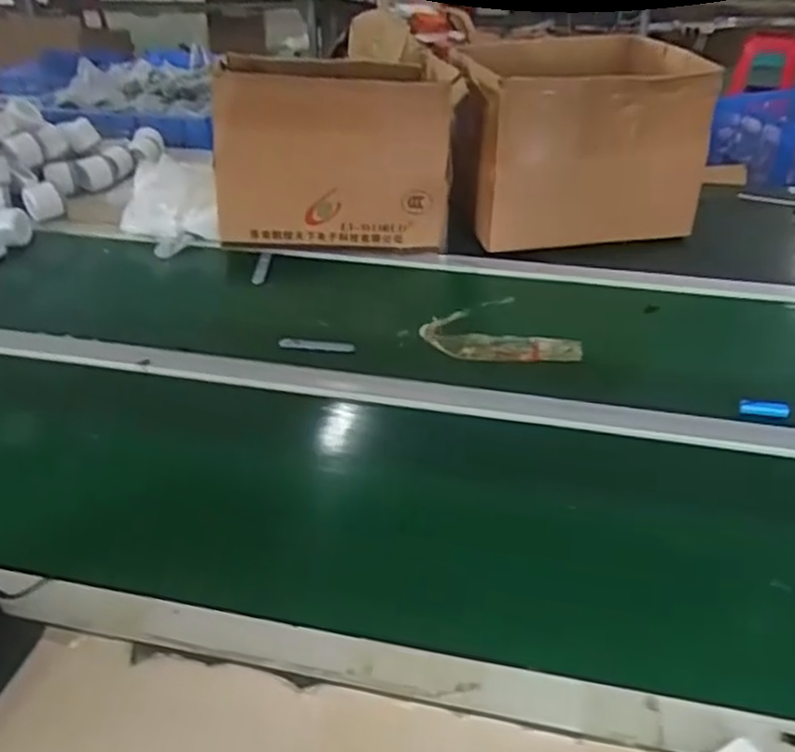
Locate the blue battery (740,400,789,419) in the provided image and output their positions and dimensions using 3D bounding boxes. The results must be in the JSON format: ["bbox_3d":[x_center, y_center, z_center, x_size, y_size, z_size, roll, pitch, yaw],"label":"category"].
[{"bbox_3d":[0.405,0.036,0.803,0.048,0.014,0.018,11,36,16],"label":"blue battery"}]

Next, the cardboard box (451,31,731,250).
[{"bbox_3d":[0.284,-0.370,1.185,0.344,0.281,0.271,-3,35,-5],"label":"cardboard box"}]

